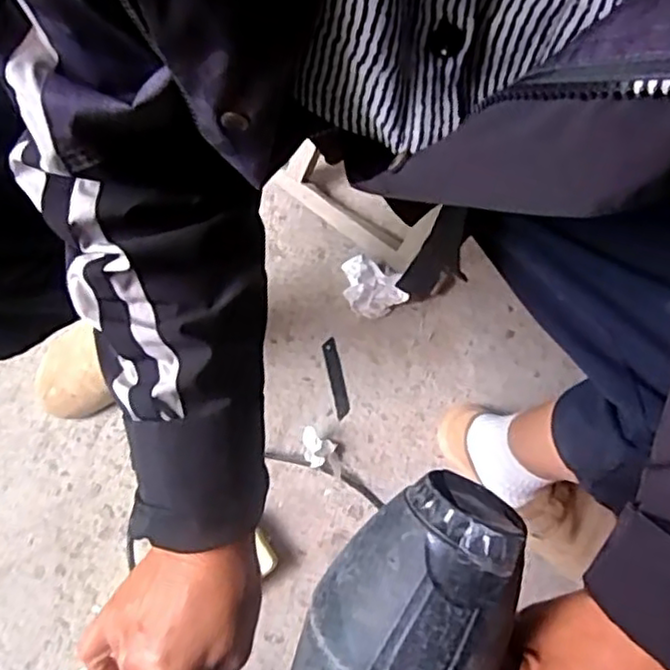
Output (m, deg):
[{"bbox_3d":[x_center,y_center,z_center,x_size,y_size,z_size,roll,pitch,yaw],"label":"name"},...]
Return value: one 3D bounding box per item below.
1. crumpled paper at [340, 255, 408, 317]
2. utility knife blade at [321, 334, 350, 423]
[{"bbox_3d":[0.046,-0.062,0.823,0.073,0.051,0.074,-12,73,-7],"label":"crumpled paper"},{"bbox_3d":[0.001,0.052,0.818,0.018,0.004,0.098,-11,73,-7],"label":"utility knife blade"}]

